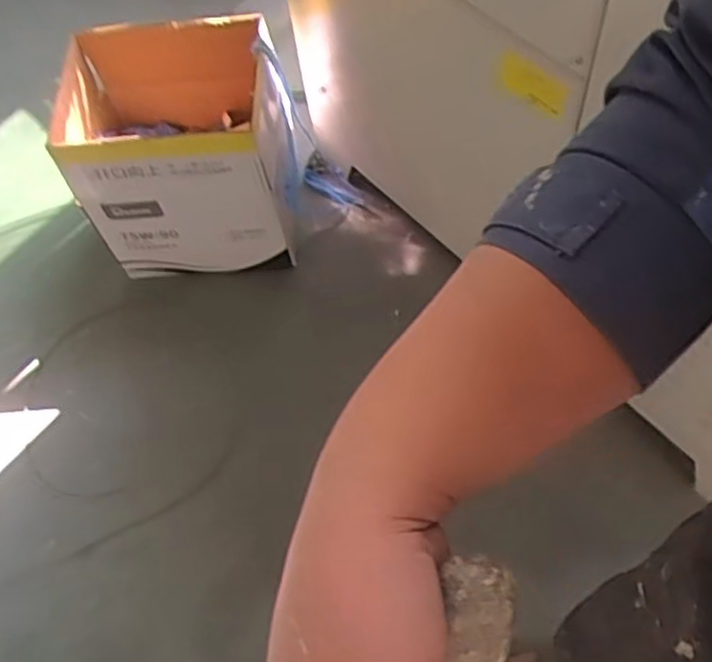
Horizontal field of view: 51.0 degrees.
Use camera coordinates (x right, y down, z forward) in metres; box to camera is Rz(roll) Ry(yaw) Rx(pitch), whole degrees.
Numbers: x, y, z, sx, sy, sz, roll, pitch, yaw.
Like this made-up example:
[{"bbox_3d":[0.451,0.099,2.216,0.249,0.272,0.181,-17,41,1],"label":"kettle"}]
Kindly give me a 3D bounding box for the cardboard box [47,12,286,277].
[{"bbox_3d":[-0.358,-0.377,1.482,0.409,0.328,0.410,-6,61,2],"label":"cardboard box"}]

